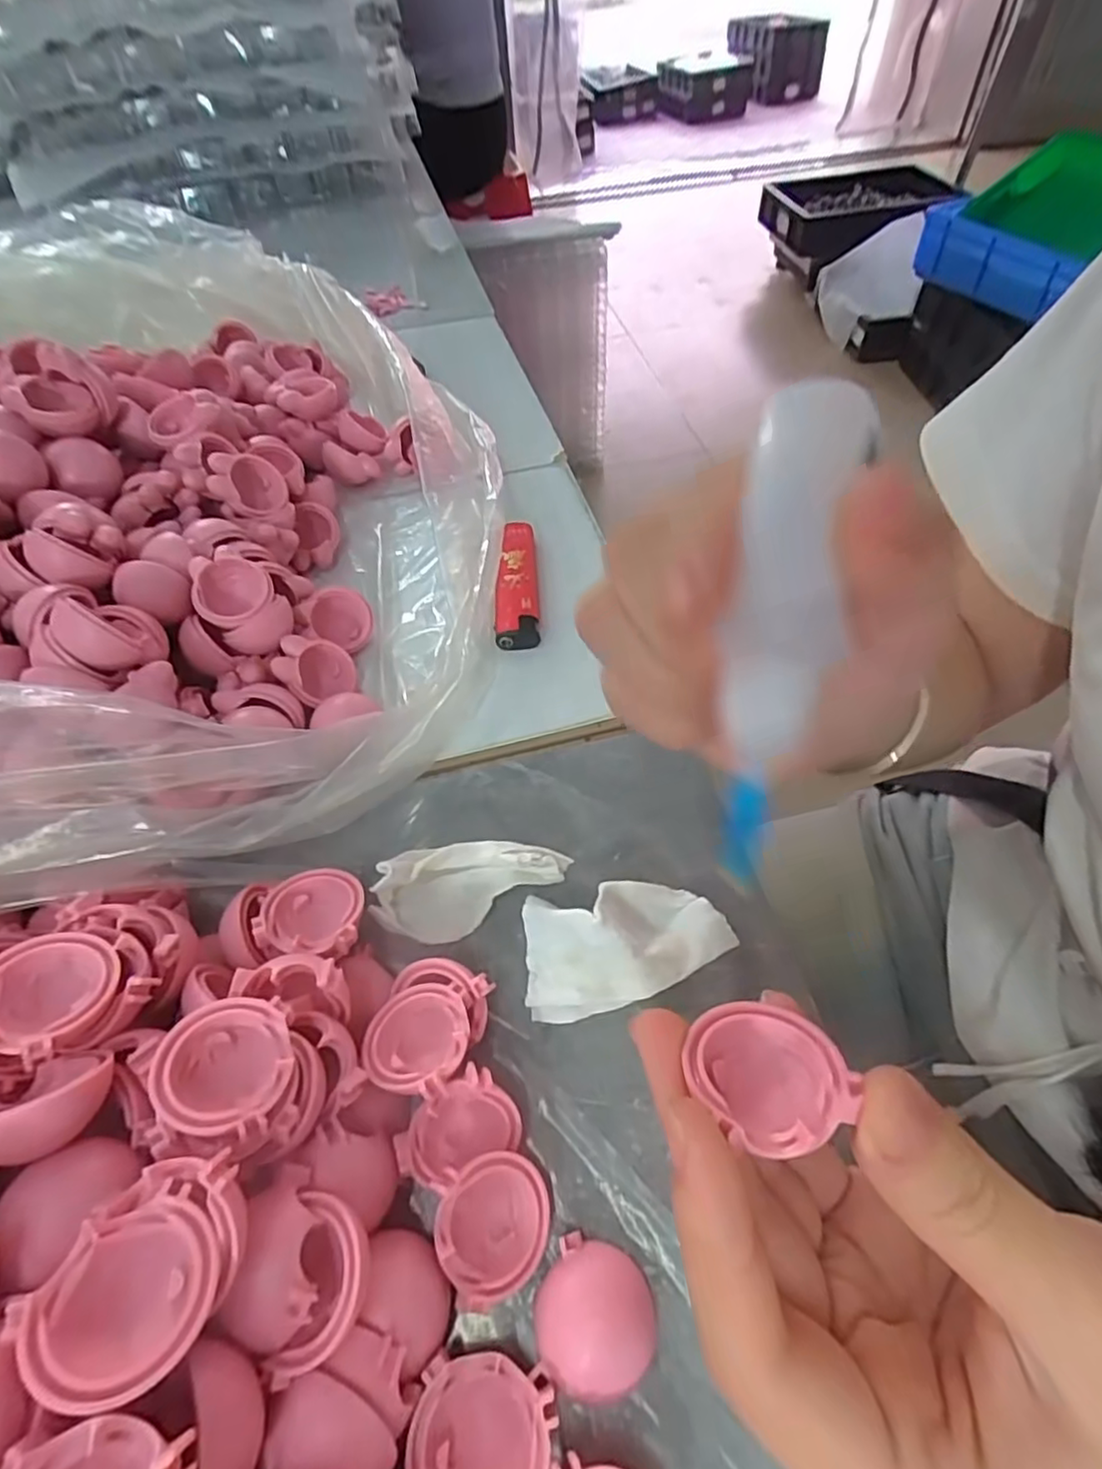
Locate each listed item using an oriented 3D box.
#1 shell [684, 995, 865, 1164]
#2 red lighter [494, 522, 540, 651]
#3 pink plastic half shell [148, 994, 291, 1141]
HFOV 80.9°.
[{"bbox_3d":[0.042,0.069,0.129,0.028,0.015,0.027,-6,33,-5],"label":"shell"},{"bbox_3d":[-0.016,-0.072,0.304,0.019,0.012,0.074,-4,53,1],"label":"red lighter"},{"bbox_3d":[-0.076,0.079,0.151,0.028,0.011,0.031,4,38,-25],"label":"pink plastic half shell"}]

